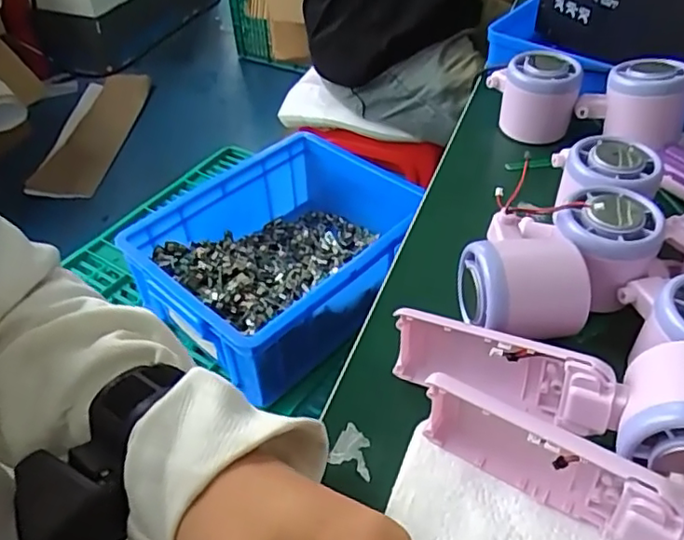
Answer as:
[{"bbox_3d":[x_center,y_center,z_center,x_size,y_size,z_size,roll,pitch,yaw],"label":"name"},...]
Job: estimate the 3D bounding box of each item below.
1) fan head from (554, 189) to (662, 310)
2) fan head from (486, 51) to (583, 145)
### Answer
[{"bbox_3d":[0.150,-0.017,0.343,0.051,0.053,0.052,18,47,19],"label":"fan head"},{"bbox_3d":[0.154,-0.138,0.489,0.050,0.075,0.064,-8,45,-7],"label":"fan head"}]

